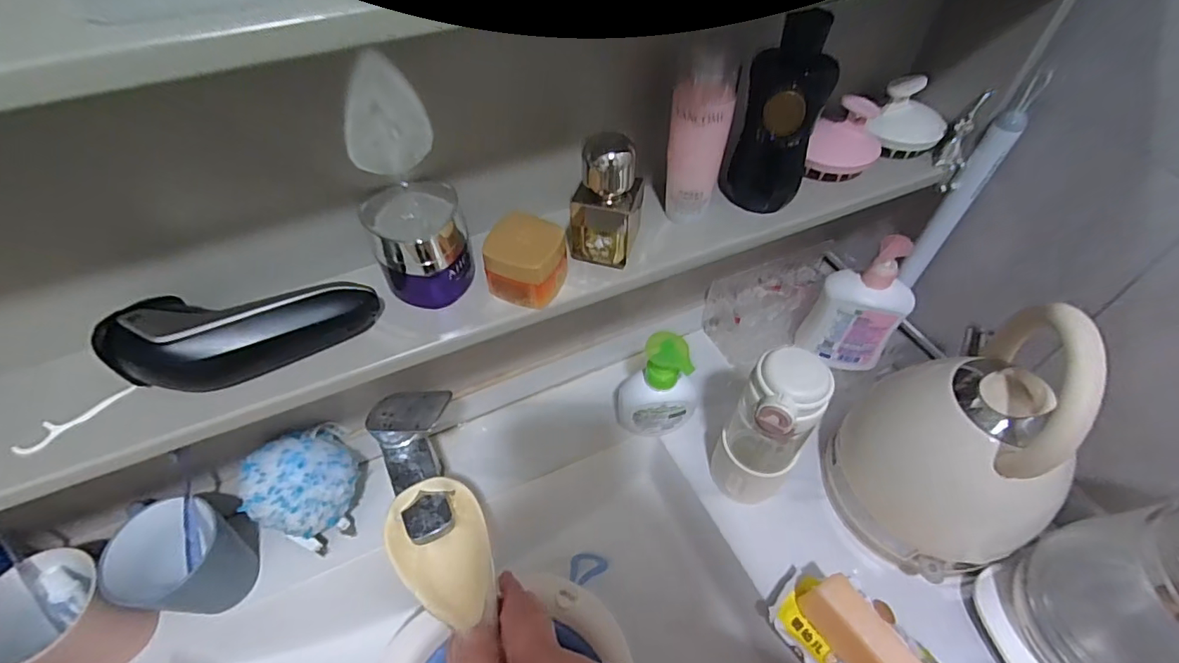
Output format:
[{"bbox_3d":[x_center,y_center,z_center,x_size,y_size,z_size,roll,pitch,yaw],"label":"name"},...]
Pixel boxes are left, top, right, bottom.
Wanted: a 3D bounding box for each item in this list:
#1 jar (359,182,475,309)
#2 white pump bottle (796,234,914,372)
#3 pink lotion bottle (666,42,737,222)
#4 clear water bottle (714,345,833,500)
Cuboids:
[{"bbox_3d":[-0.123,-0.063,0.386,0.070,0.059,0.073,-18,53,-14],"label":"jar"},{"bbox_3d":[0.310,-0.031,0.602,0.095,0.184,0.056,16,47,13],"label":"white pump bottle"},{"bbox_3d":[0.081,-0.142,0.399,0.044,0.128,0.035,14,53,11],"label":"pink lotion bottle"},{"bbox_3d":[0.169,0.101,0.509,0.066,0.193,0.061,0,51,0],"label":"clear water bottle"}]

